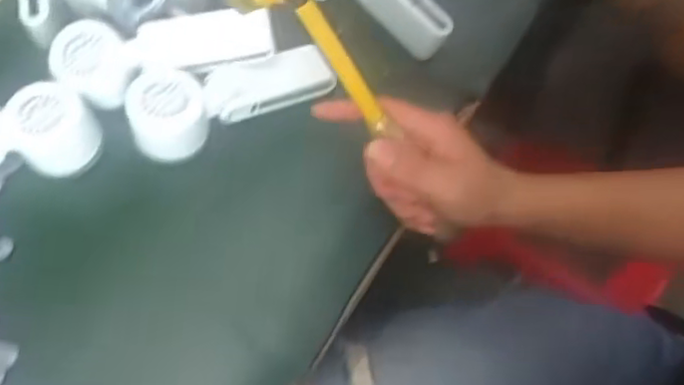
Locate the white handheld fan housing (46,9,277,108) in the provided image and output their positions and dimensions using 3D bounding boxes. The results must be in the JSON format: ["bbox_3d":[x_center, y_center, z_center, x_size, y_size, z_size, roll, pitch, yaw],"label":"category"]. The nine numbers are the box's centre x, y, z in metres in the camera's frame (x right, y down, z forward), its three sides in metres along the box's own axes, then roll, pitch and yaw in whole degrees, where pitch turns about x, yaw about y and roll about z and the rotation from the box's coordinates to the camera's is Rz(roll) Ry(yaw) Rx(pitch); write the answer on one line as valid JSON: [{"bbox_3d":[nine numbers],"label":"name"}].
[{"bbox_3d":[-0.139,-0.109,0.505,0.166,0.049,0.047,-11,64,-8],"label":"white handheld fan housing"}]

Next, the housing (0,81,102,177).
[{"bbox_3d":[-0.269,-0.044,0.476,0.165,0.048,0.049,-2,63,-4],"label":"housing"}]

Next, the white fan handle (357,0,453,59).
[{"bbox_3d":[0.046,-0.168,0.555,0.111,0.046,0.023,44,68,1],"label":"white fan handle"}]

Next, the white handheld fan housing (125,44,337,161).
[{"bbox_3d":[-0.085,-0.078,0.506,0.170,0.046,0.062,-20,66,-12],"label":"white handheld fan housing"}]

